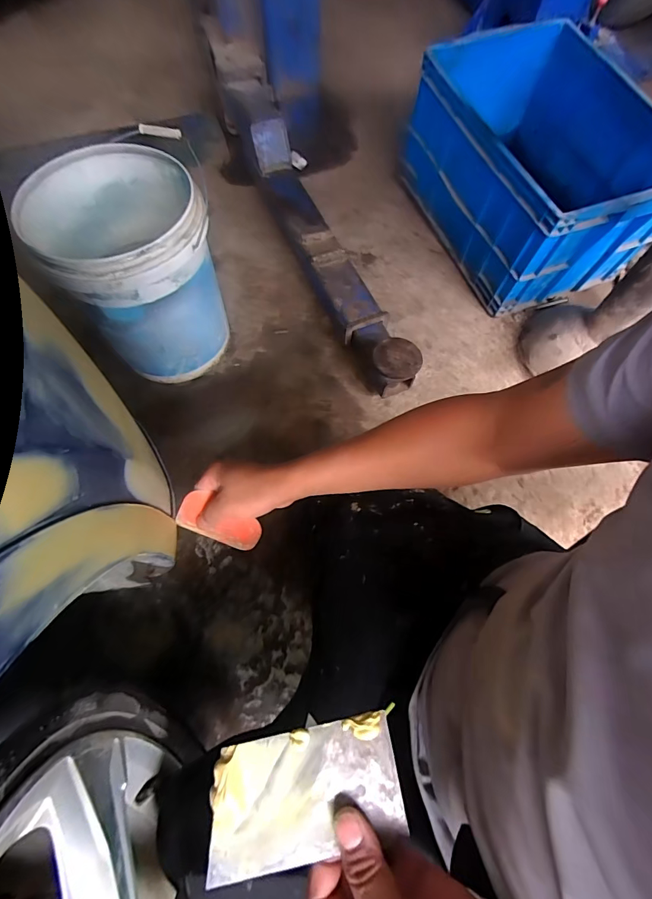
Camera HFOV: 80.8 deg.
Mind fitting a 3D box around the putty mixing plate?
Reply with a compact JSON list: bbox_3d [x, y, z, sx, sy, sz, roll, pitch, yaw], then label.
[{"bbox_3d":[-0.015,0.223,0.248,0.124,0.007,0.072,-11,81,-6],"label":"putty mixing plate"}]

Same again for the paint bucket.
[{"bbox_3d":[-0.375,-0.353,0.809,0.287,0.344,0.296,-25,69,-12],"label":"paint bucket"}]

